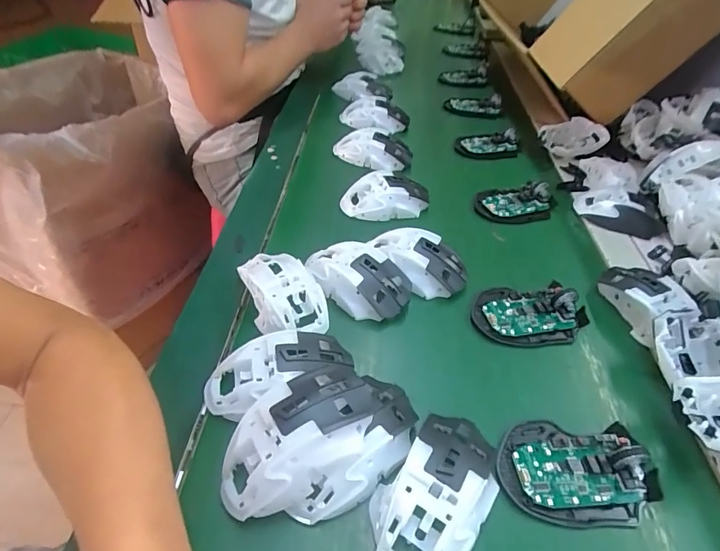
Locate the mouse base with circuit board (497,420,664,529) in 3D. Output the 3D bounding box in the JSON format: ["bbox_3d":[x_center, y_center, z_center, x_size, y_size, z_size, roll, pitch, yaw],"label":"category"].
[{"bbox_3d":[0.159,0.137,0.308,0.112,0.026,0.072,3,43,-2],"label":"mouse base with circuit board"}]

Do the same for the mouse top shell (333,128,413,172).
[{"bbox_3d":[0.019,-0.186,0.633,0.118,0.044,0.064,13,44,8],"label":"mouse top shell"}]

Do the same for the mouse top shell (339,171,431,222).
[{"bbox_3d":[0.033,-0.103,0.544,0.114,0.038,0.063,-7,45,-13],"label":"mouse top shell"}]

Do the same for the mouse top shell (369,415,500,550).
[{"bbox_3d":[0.052,0.144,0.285,0.064,0.037,0.114,32,50,26],"label":"mouse top shell"}]

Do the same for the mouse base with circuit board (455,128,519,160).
[{"bbox_3d":[0.209,-0.213,0.689,0.104,0.022,0.066,-2,44,-8],"label":"mouse base with circuit board"}]

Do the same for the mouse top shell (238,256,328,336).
[{"bbox_3d":[-0.074,0.016,0.403,0.062,0.032,0.106,-22,50,-26],"label":"mouse top shell"}]

